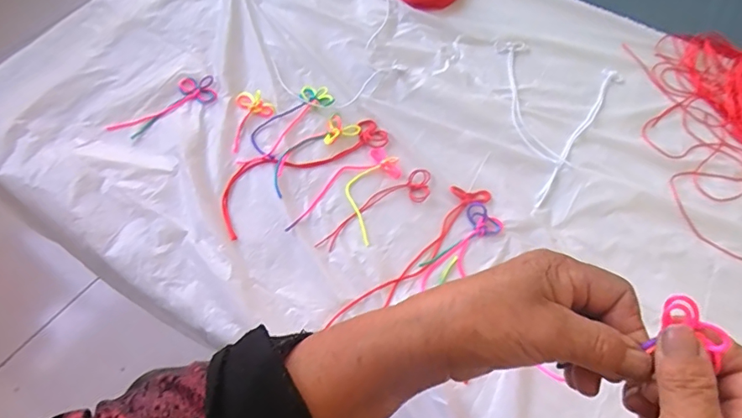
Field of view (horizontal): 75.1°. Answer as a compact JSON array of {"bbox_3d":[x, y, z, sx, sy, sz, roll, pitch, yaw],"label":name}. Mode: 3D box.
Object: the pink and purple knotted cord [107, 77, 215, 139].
[{"bbox_3d":[-0.220,-0.109,0.514,0.117,0.008,0.041,-31,67,-17],"label":"pink and purple knotted cord"}]

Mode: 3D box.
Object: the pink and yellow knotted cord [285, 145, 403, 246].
[{"bbox_3d":[-0.014,-0.010,0.466,0.068,0.005,0.123,32,65,14],"label":"pink and yellow knotted cord"}]

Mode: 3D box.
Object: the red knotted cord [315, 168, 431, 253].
[{"bbox_3d":[0.005,-0.001,0.461,0.132,0.006,0.031,-28,66,-16],"label":"red knotted cord"}]

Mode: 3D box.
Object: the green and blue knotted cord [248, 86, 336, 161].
[{"bbox_3d":[-0.084,-0.094,0.505,0.043,0.007,0.104,34,65,15],"label":"green and blue knotted cord"}]

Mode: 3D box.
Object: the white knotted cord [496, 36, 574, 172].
[{"bbox_3d":[0.167,-0.119,0.519,0.044,0.004,0.176,-5,62,-5],"label":"white knotted cord"}]

